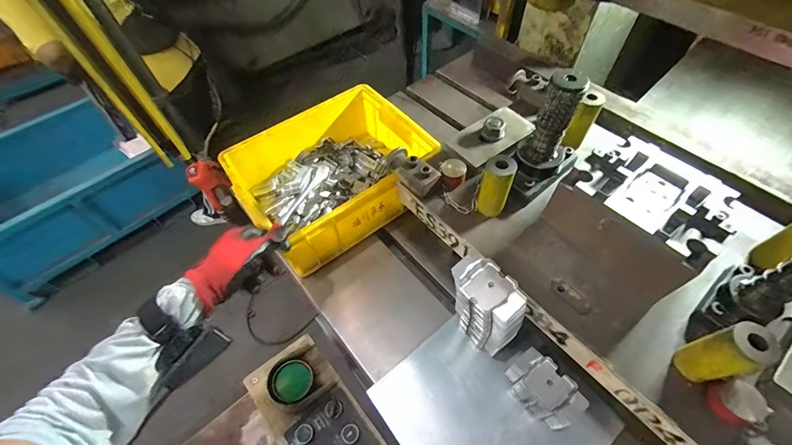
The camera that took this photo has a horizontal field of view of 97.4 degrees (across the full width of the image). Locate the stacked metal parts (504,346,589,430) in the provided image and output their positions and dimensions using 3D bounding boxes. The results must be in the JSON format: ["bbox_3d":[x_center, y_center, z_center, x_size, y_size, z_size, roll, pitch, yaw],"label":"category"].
[{"bbox_3d":[0.204,0.236,0.481,0.059,0.091,0.101,-35,61,-20],"label":"stacked metal parts"}]

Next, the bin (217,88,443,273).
[{"bbox_3d":[-0.119,-0.101,0.679,0.336,0.166,0.258,-36,61,-20],"label":"bin"}]

